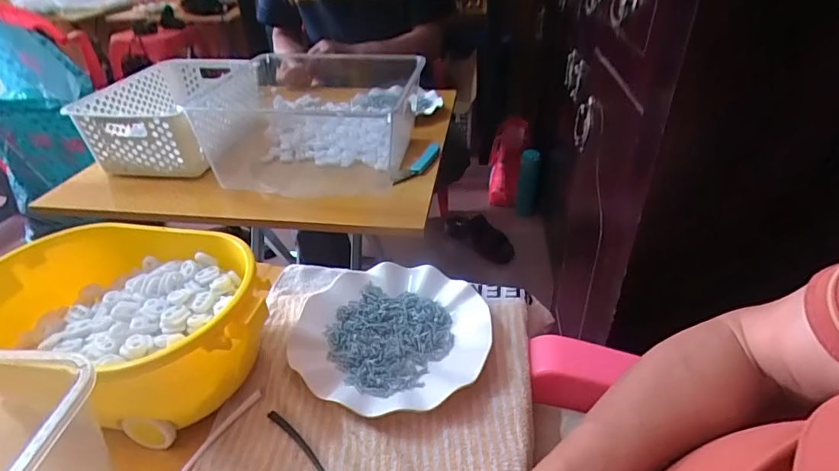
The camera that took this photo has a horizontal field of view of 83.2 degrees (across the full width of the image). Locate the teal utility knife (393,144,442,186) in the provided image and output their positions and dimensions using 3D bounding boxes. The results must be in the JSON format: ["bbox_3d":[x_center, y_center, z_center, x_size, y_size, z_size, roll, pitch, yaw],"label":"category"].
[{"bbox_3d":[0.001,-0.116,0.783,0.024,0.017,0.144,13,37,21],"label":"teal utility knife"}]

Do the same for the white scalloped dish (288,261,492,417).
[{"bbox_3d":[-0.027,0.091,0.454,0.179,0.020,0.179,-1,34,1],"label":"white scalloped dish"}]

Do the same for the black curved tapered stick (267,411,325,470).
[{"bbox_3d":[-0.092,0.165,0.371,0.084,0.006,0.010,27,44,35],"label":"black curved tapered stick"}]

